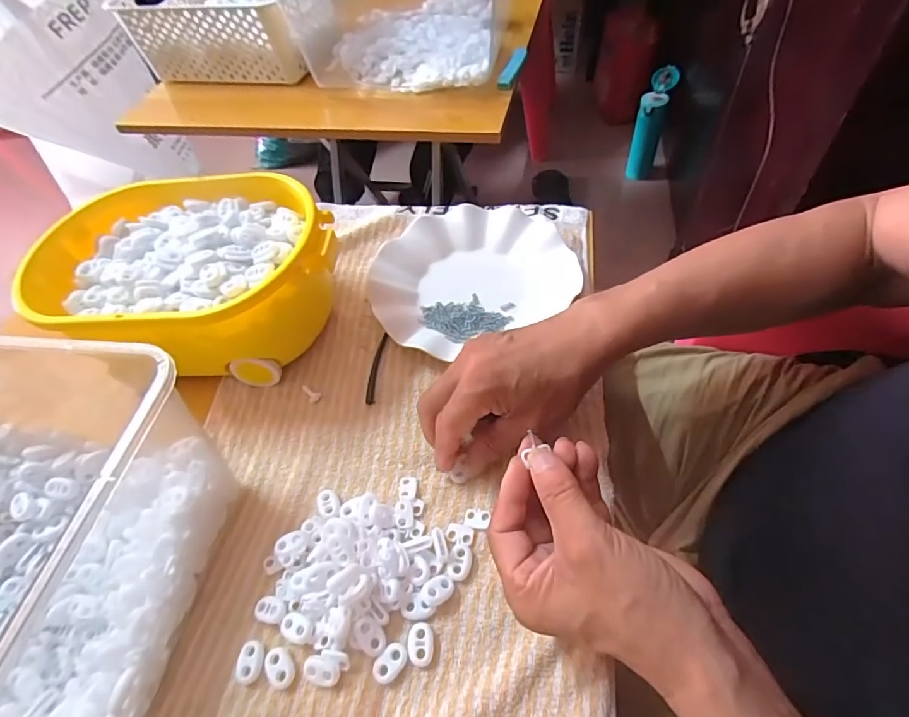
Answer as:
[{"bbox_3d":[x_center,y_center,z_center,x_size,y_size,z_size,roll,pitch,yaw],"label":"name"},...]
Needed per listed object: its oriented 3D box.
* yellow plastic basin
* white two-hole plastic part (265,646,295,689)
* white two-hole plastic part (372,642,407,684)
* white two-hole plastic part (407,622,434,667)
[{"bbox_3d":[-0.214,-0.066,0.417,0.246,0.096,0.167,0,55,8],"label":"yellow plastic basin"},{"bbox_3d":[-0.105,0.185,0.290,0.014,0.004,0.023,-31,56,-14],"label":"white two-hole plastic part"},{"bbox_3d":[-0.038,0.180,0.286,0.015,0.005,0.022,32,65,27],"label":"white two-hole plastic part"},{"bbox_3d":[-0.020,0.171,0.291,0.015,0.004,0.022,-2,54,7],"label":"white two-hole plastic part"}]

